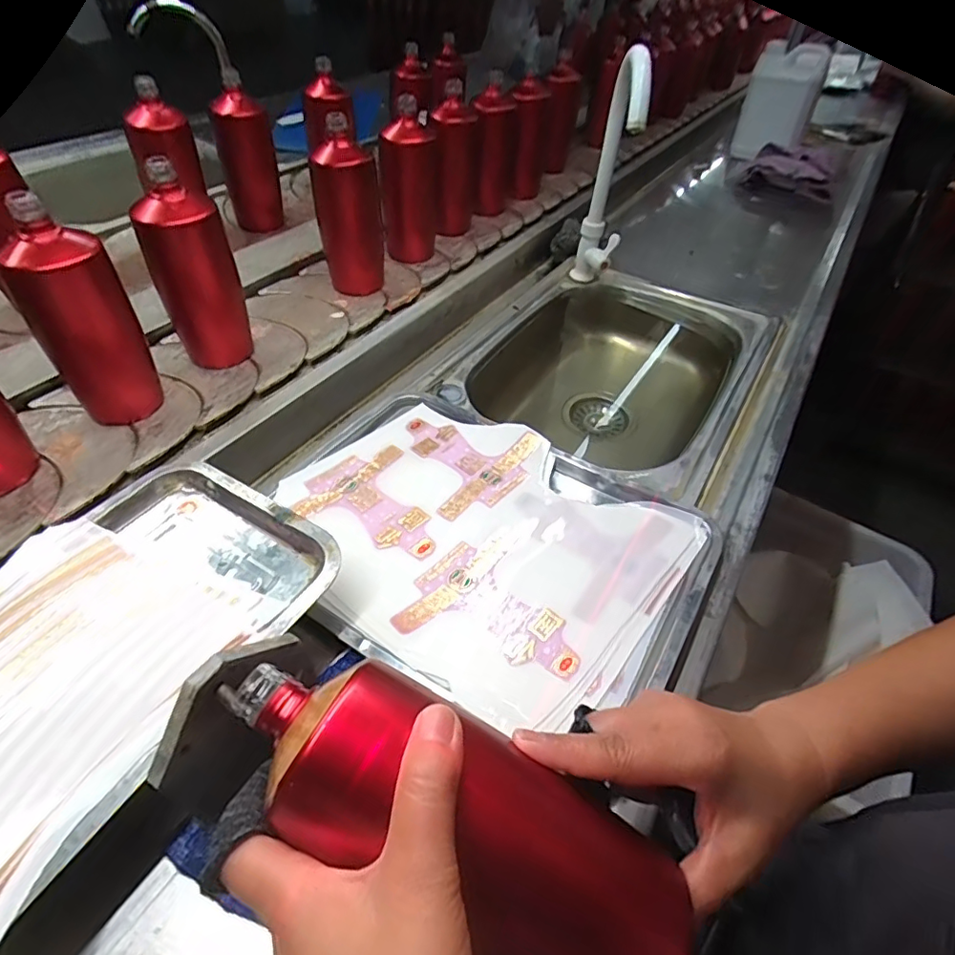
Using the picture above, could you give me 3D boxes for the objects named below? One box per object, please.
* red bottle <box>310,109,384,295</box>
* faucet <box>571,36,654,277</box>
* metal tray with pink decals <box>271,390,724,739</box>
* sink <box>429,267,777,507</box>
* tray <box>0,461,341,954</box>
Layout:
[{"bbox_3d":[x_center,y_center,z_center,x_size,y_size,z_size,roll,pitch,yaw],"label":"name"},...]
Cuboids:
[{"bbox_3d":[-0.172,-0.350,0.722,0.060,0.192,0.068,27,52,23],"label":"red bottle"},{"bbox_3d":[0.176,-0.391,0.751,0.060,0.305,0.155,7,47,7],"label":"faucet"},{"bbox_3d":[0.000,0.051,0.490,0.370,0.027,0.280,23,51,20],"label":"metal tray with pink decals"},{"bbox_3d":[0.186,-0.137,0.763,0.338,0.156,0.460,25,52,22],"label":"sink"},{"bbox_3d":[-0.258,0.117,0.351,0.207,0.027,0.313,22,51,19],"label":"tray"}]

